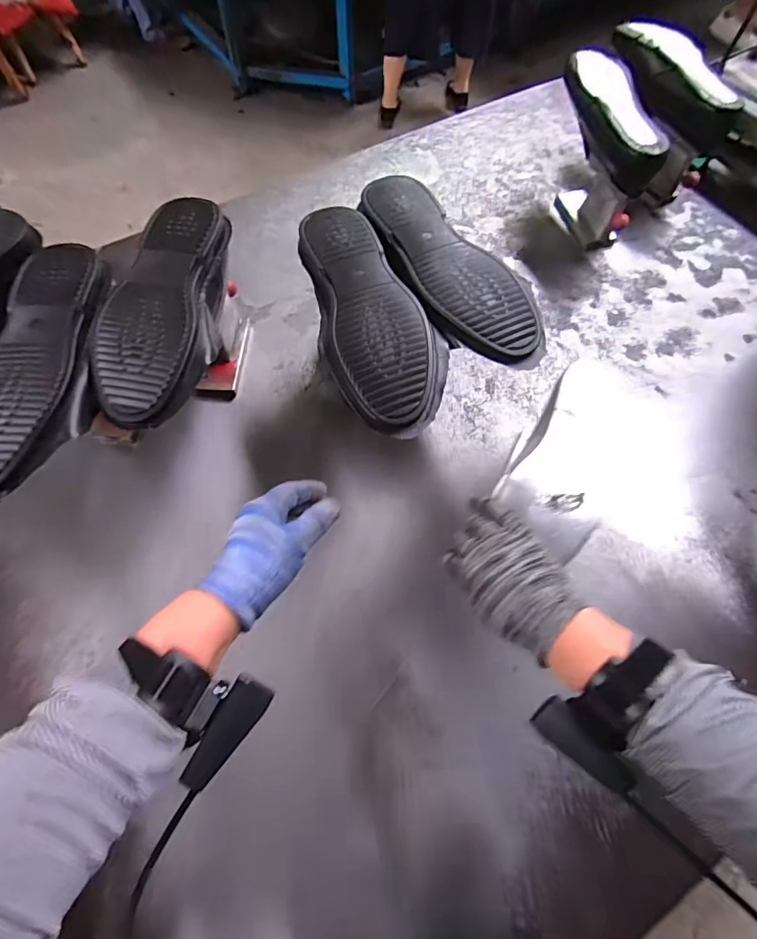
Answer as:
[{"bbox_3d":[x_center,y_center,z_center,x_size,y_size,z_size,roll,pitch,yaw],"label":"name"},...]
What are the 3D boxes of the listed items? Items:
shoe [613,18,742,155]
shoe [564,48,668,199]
[{"bbox_3d":[0.507,-0.682,0.772,0.101,0.078,0.294,-33,72,-16],"label":"shoe"},{"bbox_3d":[0.366,-0.556,0.706,0.065,0.088,0.253,-8,67,-6],"label":"shoe"}]

